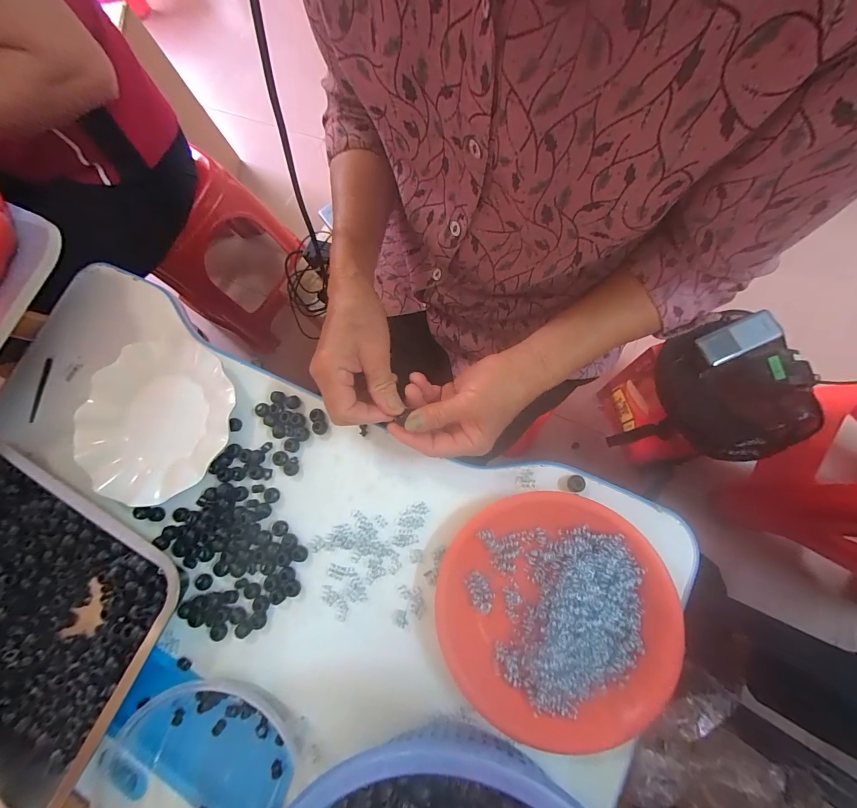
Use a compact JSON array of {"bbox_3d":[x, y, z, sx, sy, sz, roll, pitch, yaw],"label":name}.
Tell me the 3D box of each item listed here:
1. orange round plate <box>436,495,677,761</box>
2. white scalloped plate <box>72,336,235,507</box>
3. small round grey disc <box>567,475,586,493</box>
[{"bbox_3d":[0.107,0.181,0.325,0.194,0.040,0.198,13,79,11],"label":"orange round plate"},{"bbox_3d":[-0.308,0.014,0.420,0.162,0.023,0.176,-2,77,8],"label":"white scalloped plate"},{"bbox_3d":[0.140,0.076,0.353,0.014,0.007,0.016,12,79,11],"label":"small round grey disc"}]

